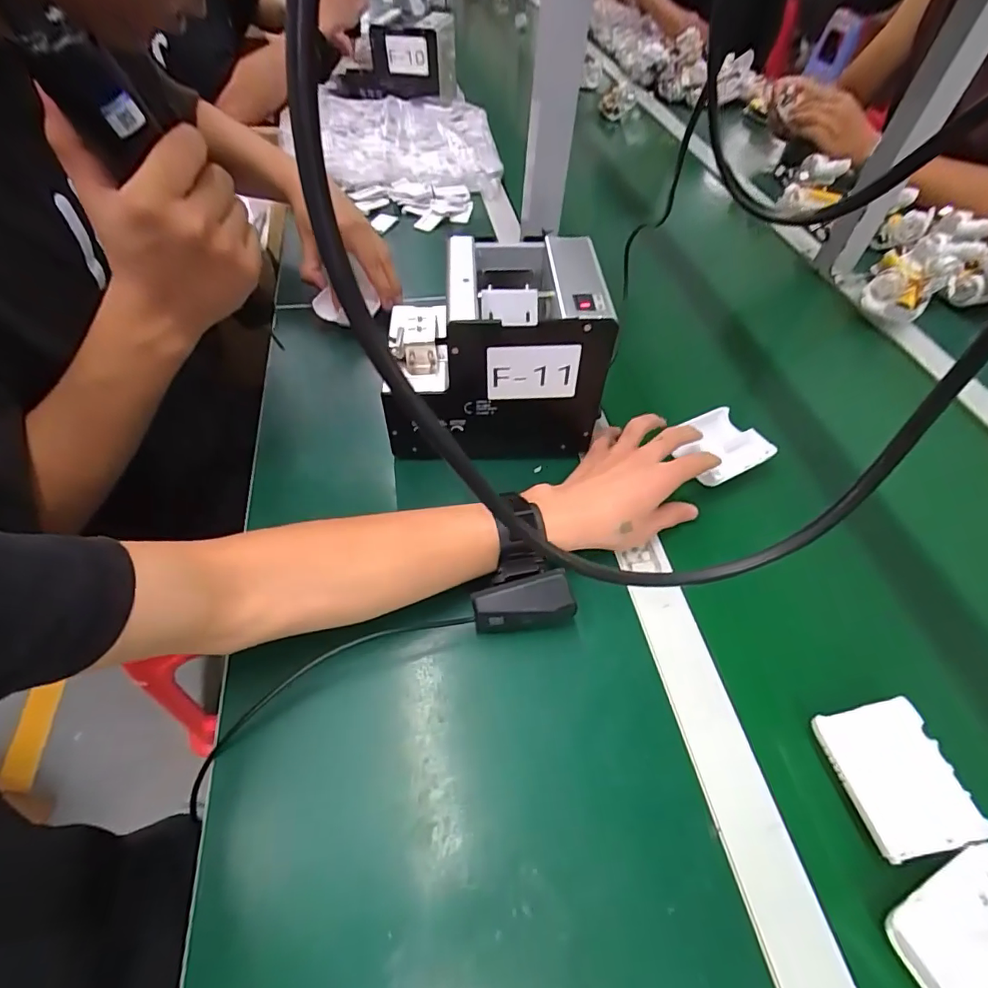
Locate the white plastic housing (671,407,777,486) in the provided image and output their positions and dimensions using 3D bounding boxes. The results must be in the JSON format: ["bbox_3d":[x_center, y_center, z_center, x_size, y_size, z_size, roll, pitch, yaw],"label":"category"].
[{"bbox_3d":[0.211,-0.047,0.477,0.081,0.013,0.069,-24,58,-17],"label":"white plastic housing"}]

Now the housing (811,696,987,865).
[{"bbox_3d":[0.250,0.176,0.319,0.065,0.014,0.079,-8,54,-7],"label":"housing"}]

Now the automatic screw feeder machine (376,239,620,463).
[{"bbox_3d":[-0.002,-0.134,0.464,0.183,0.144,0.139,-2,54,-2],"label":"automatic screw feeder machine"}]

